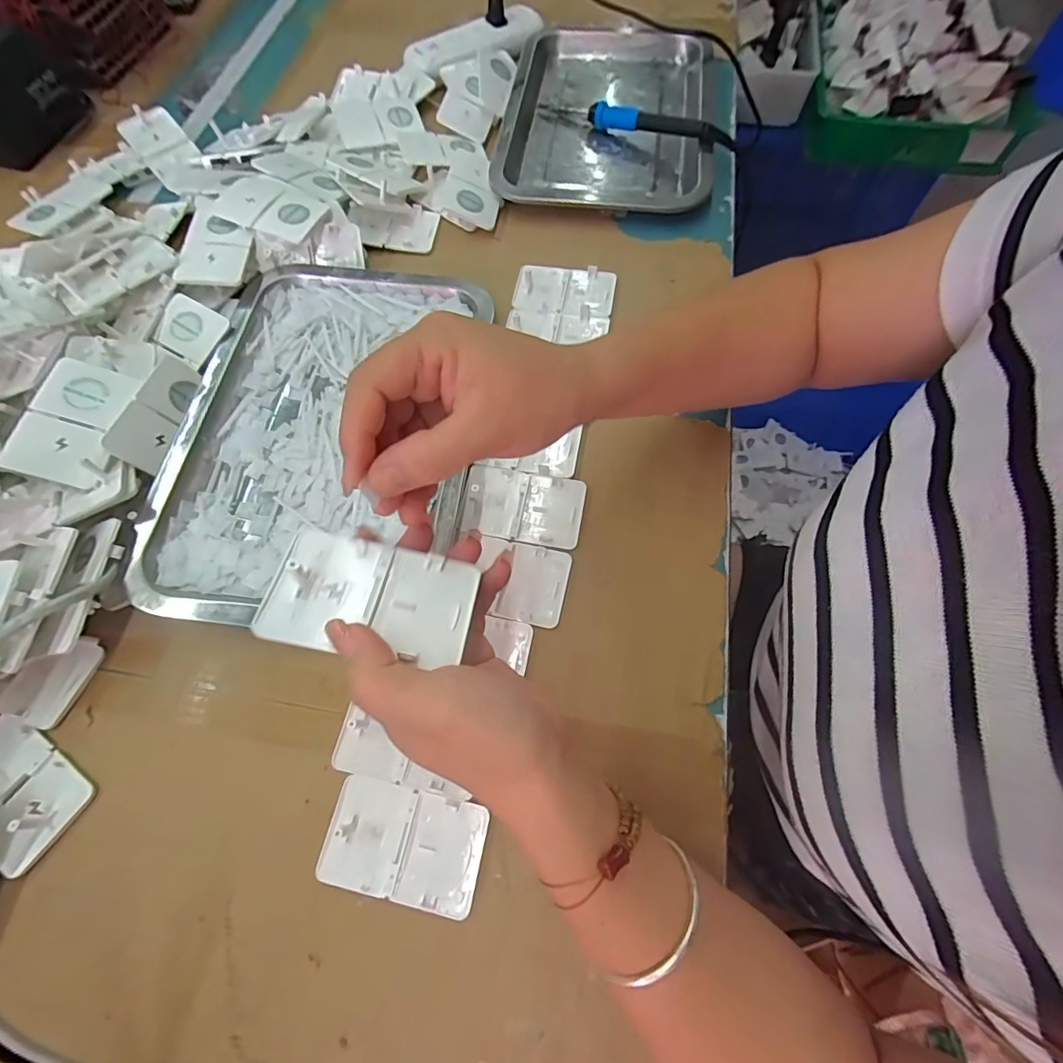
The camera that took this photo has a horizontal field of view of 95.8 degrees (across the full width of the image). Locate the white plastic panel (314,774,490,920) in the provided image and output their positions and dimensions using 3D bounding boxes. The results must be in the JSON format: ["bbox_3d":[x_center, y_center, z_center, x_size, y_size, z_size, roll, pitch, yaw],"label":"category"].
[{"bbox_3d":[-0.071,0.171,0.264,0.086,0.005,0.051,11,68,5],"label":"white plastic panel"}]

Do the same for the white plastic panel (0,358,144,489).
[{"bbox_3d":[-0.307,-0.075,0.323,0.050,0.007,0.086,18,69,-17],"label":"white plastic panel"}]

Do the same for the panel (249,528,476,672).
[{"bbox_3d":[-0.069,0.029,0.212,0.084,0.005,0.051,13,57,-6],"label":"panel"}]

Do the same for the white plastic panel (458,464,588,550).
[{"bbox_3d":[-0.006,-0.019,0.342,0.085,0.004,0.053,10,68,5],"label":"white plastic panel"}]

